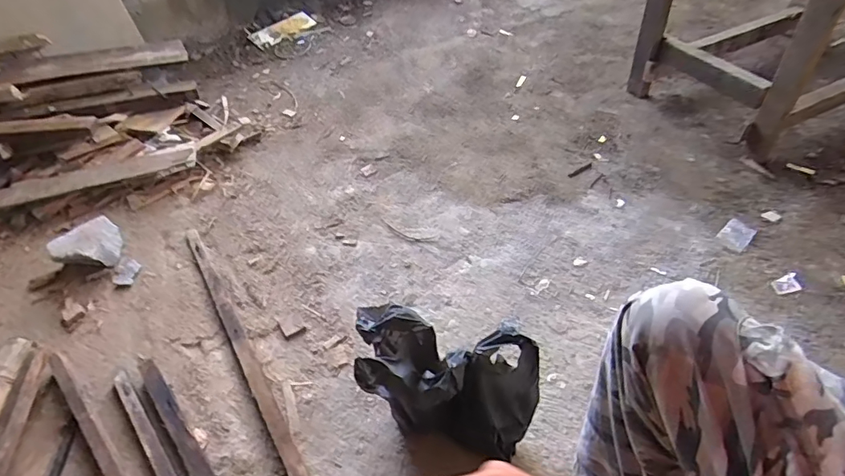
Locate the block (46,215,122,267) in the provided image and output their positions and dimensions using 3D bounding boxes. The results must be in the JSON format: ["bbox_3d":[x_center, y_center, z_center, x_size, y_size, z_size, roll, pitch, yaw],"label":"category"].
[{"bbox_3d":[-0.762,0.023,1.122,0.138,0.078,0.111,-37,56,-27],"label":"block"}]

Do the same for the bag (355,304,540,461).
[{"bbox_3d":[0.034,0.227,0.776,0.290,0.199,0.134,13,50,14],"label":"bag"}]

